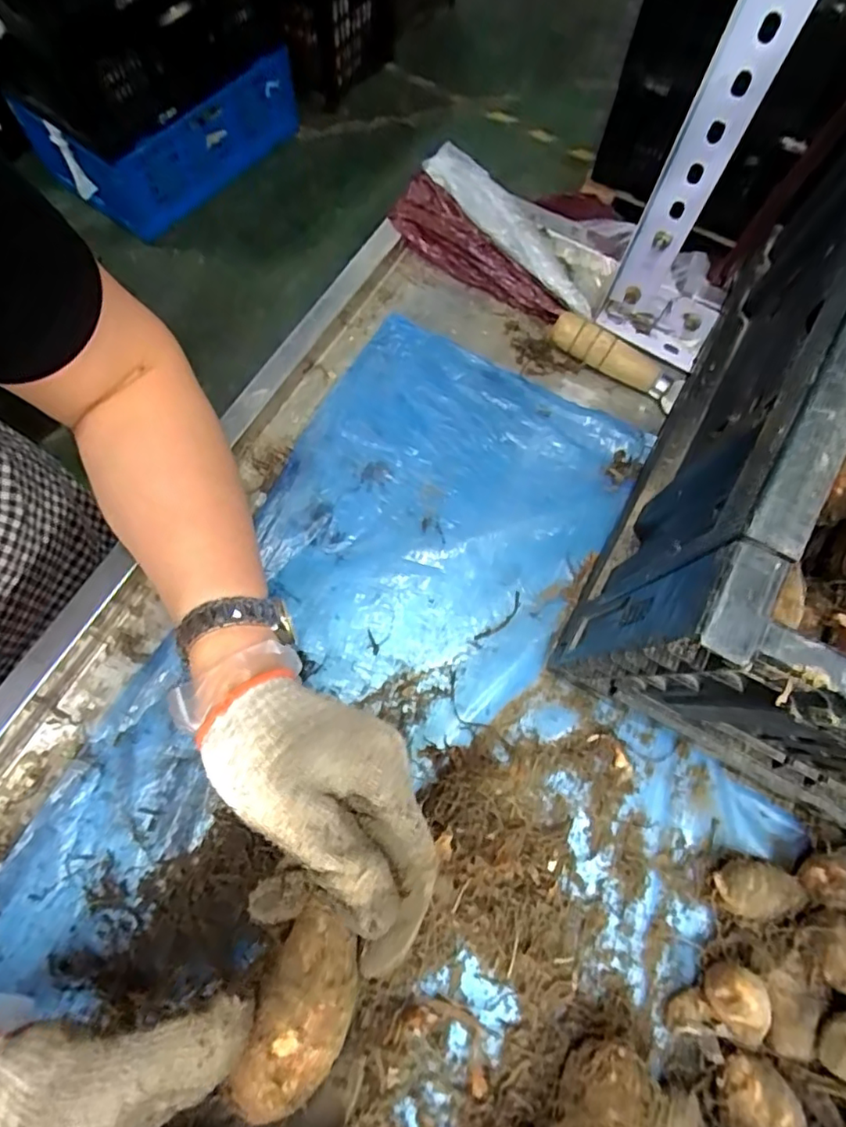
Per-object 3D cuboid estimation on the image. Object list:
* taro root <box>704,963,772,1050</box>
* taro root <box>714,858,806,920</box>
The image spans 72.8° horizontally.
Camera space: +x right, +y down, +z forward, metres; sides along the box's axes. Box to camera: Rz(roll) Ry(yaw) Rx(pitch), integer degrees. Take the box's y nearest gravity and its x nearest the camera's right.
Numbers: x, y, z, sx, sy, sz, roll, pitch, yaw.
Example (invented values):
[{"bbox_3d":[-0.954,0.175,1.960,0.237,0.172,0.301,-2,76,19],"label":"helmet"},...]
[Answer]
[{"bbox_3d":[0.164,0.228,0.300,0.027,0.024,0.035,-31,74,-12],"label":"taro root"},{"bbox_3d":[0.187,0.183,0.322,0.045,0.028,0.028,11,70,2],"label":"taro root"}]

